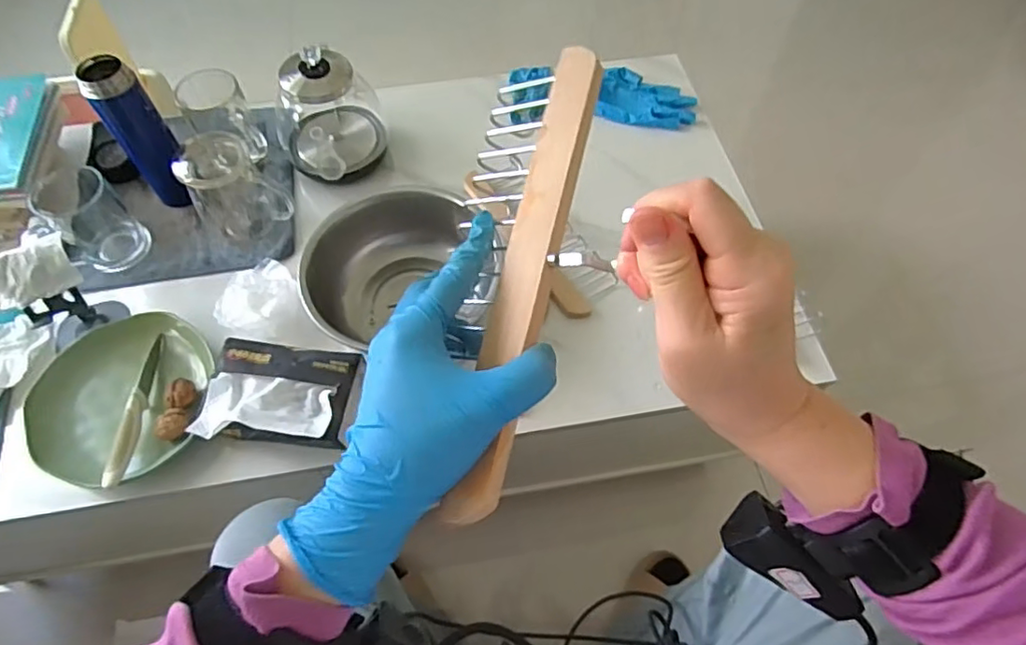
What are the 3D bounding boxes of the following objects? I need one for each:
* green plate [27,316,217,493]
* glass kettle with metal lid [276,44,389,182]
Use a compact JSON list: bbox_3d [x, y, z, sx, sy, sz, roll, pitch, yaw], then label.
[{"bbox_3d":[-0.442,0.082,0.676,0.199,0.033,0.196,0,60,0],"label":"green plate"},{"bbox_3d":[-0.246,-0.274,0.803,0.142,0.151,0.135,-19,61,-11],"label":"glass kettle with metal lid"}]

